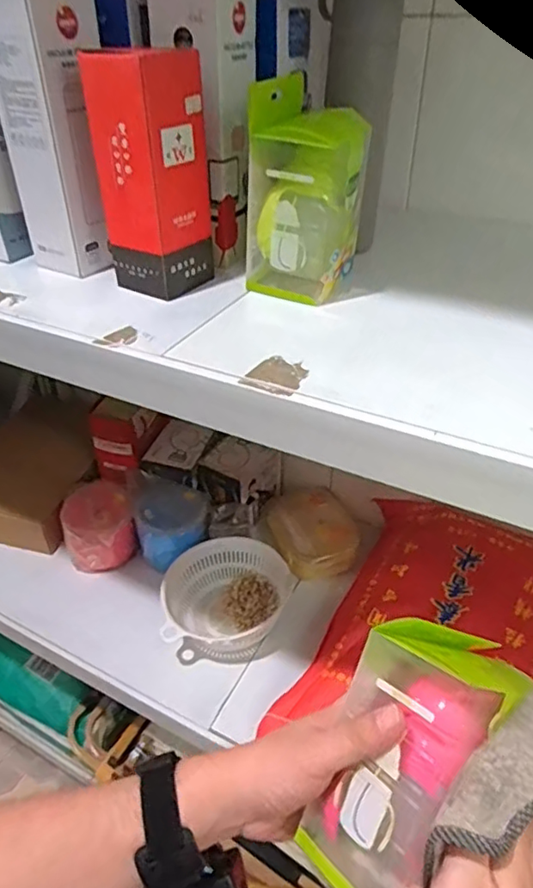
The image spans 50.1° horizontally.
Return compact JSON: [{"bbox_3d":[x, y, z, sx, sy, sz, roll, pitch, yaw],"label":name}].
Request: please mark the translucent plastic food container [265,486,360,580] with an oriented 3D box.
[{"bbox_3d":[0.085,0.153,1.052,0.161,0.058,0.188,-8,38,-9],"label":"translucent plastic food container"}]

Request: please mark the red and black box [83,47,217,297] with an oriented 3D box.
[{"bbox_3d":[-0.102,-0.241,0.522,0.078,0.189,0.080,21,43,26],"label":"red and black box"}]

